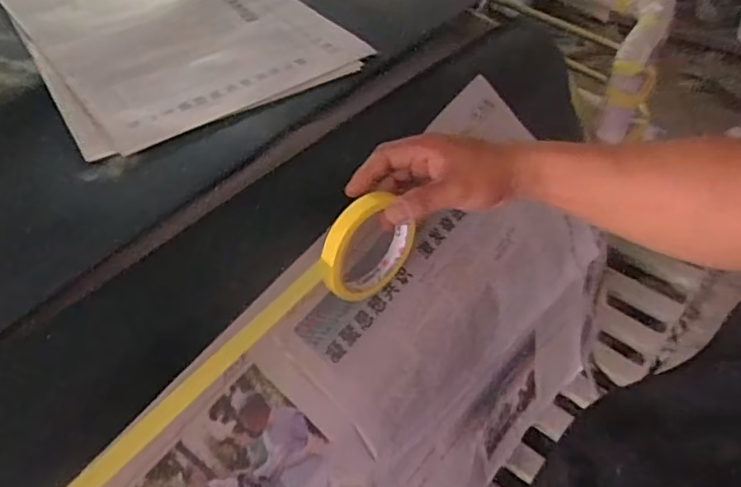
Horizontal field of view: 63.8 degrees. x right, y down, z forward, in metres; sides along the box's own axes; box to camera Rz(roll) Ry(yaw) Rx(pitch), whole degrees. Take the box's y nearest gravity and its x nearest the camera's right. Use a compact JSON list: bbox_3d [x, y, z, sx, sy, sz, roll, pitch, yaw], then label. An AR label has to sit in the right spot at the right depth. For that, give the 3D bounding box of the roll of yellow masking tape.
[{"bbox_3d":[-0.001,0.002,0.494,0.021,0.090,0.093,34,60,31],"label":"roll of yellow masking tape"}]

